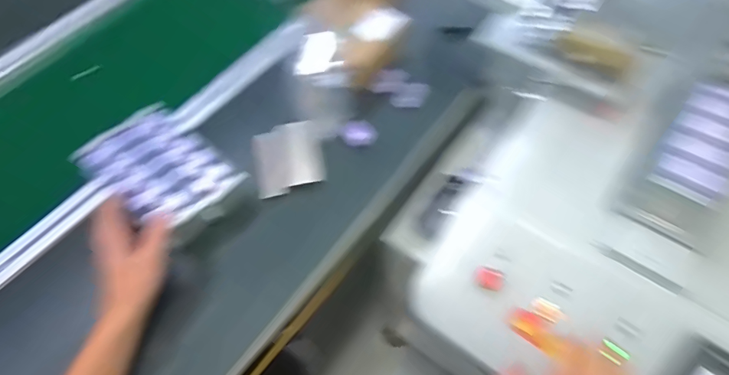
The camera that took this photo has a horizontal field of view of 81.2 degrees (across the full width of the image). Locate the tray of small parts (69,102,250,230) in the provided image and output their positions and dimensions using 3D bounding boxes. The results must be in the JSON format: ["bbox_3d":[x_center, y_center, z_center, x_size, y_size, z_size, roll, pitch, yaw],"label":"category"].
[{"bbox_3d":[-0.261,-0.027,0.542,0.180,0.023,0.127,36,68,21],"label":"tray of small parts"}]

